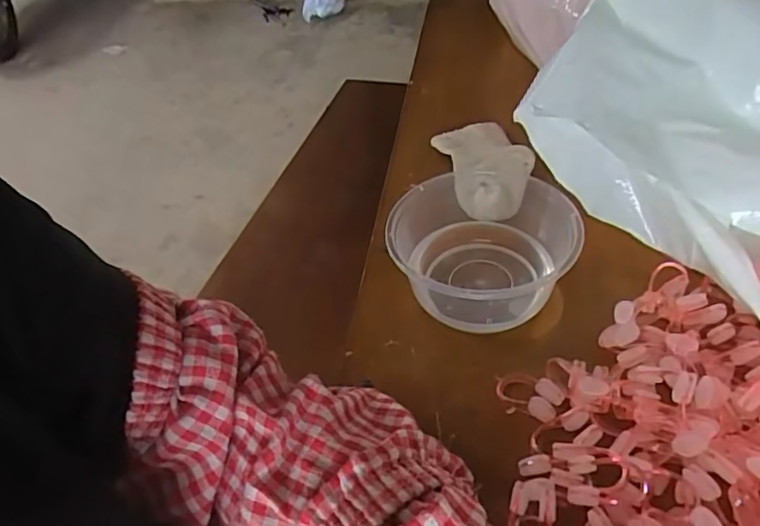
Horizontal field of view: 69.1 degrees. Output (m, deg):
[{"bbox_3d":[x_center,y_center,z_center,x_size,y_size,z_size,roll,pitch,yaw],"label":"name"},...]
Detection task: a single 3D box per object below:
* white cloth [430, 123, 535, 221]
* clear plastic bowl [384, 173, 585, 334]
[{"bbox_3d":[0.094,-0.080,0.475,0.071,0.029,0.101,-13,45,-7],"label":"white cloth"},{"bbox_3d":[0.066,-0.009,0.353,0.110,0.052,0.116,-3,44,3],"label":"clear plastic bowl"}]

